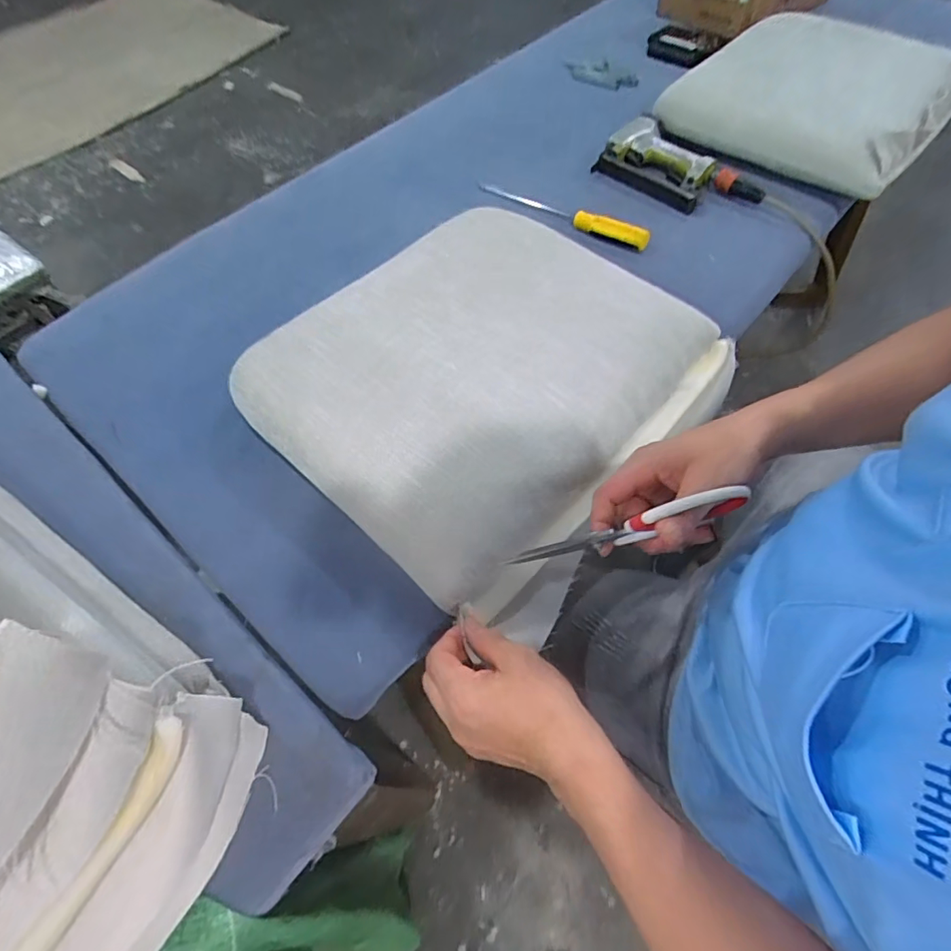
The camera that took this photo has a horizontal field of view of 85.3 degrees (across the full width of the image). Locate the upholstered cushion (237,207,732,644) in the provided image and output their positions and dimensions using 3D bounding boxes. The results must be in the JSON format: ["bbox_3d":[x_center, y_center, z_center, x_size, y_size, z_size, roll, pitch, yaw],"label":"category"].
[{"bbox_3d":[0.011,-0.101,0.578,0.401,0.106,0.427,34,63,20],"label":"upholstered cushion"}]

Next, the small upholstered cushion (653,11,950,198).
[{"bbox_3d":[0.555,-0.624,0.845,0.406,0.066,0.346,29,78,14],"label":"small upholstered cushion"}]

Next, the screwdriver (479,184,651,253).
[{"bbox_3d":[0.129,-0.400,0.782,0.280,0.028,0.028,35,64,25],"label":"screwdriver"}]

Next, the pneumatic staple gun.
[{"bbox_3d":[0.323,-0.482,0.811,0.262,0.043,0.131,38,68,24],"label":"pneumatic staple gun"}]

